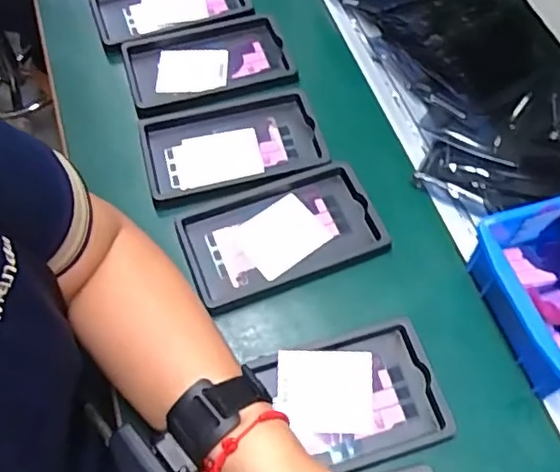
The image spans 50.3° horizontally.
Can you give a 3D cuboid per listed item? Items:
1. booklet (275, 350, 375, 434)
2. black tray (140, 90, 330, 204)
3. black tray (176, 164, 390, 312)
[{"bbox_3d":[0.033,0.113,0.435,0.069,0.004,0.057,2,73,-2],"label":"booklet"},{"bbox_3d":[-0.043,-0.085,0.547,0.158,0.015,0.100,-15,61,-9],"label":"black tray"},{"bbox_3d":[0.001,0.000,0.503,0.156,0.016,0.092,-17,61,-11],"label":"black tray"}]

